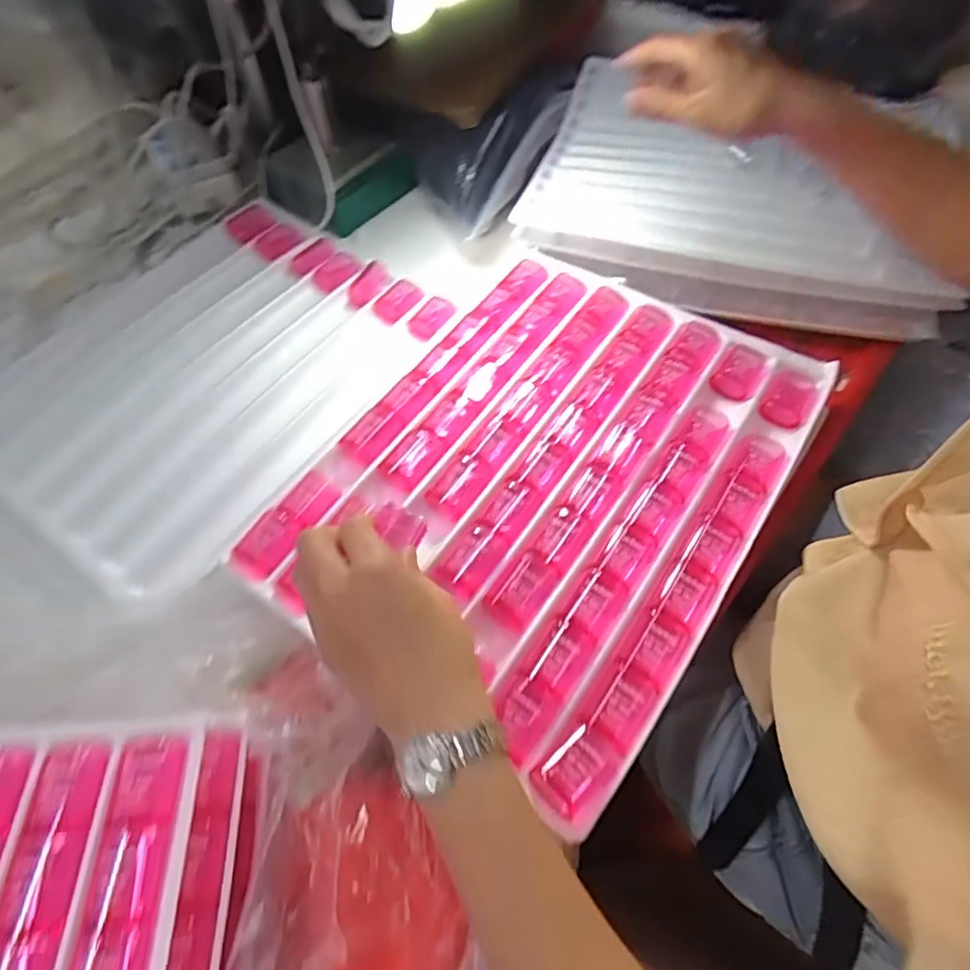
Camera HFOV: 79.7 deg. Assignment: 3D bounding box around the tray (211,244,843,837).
[{"bbox_3d":[0.053,-0.022,0.431,0.283,0.023,0.386,32,64,19],"label":"tray"}]

